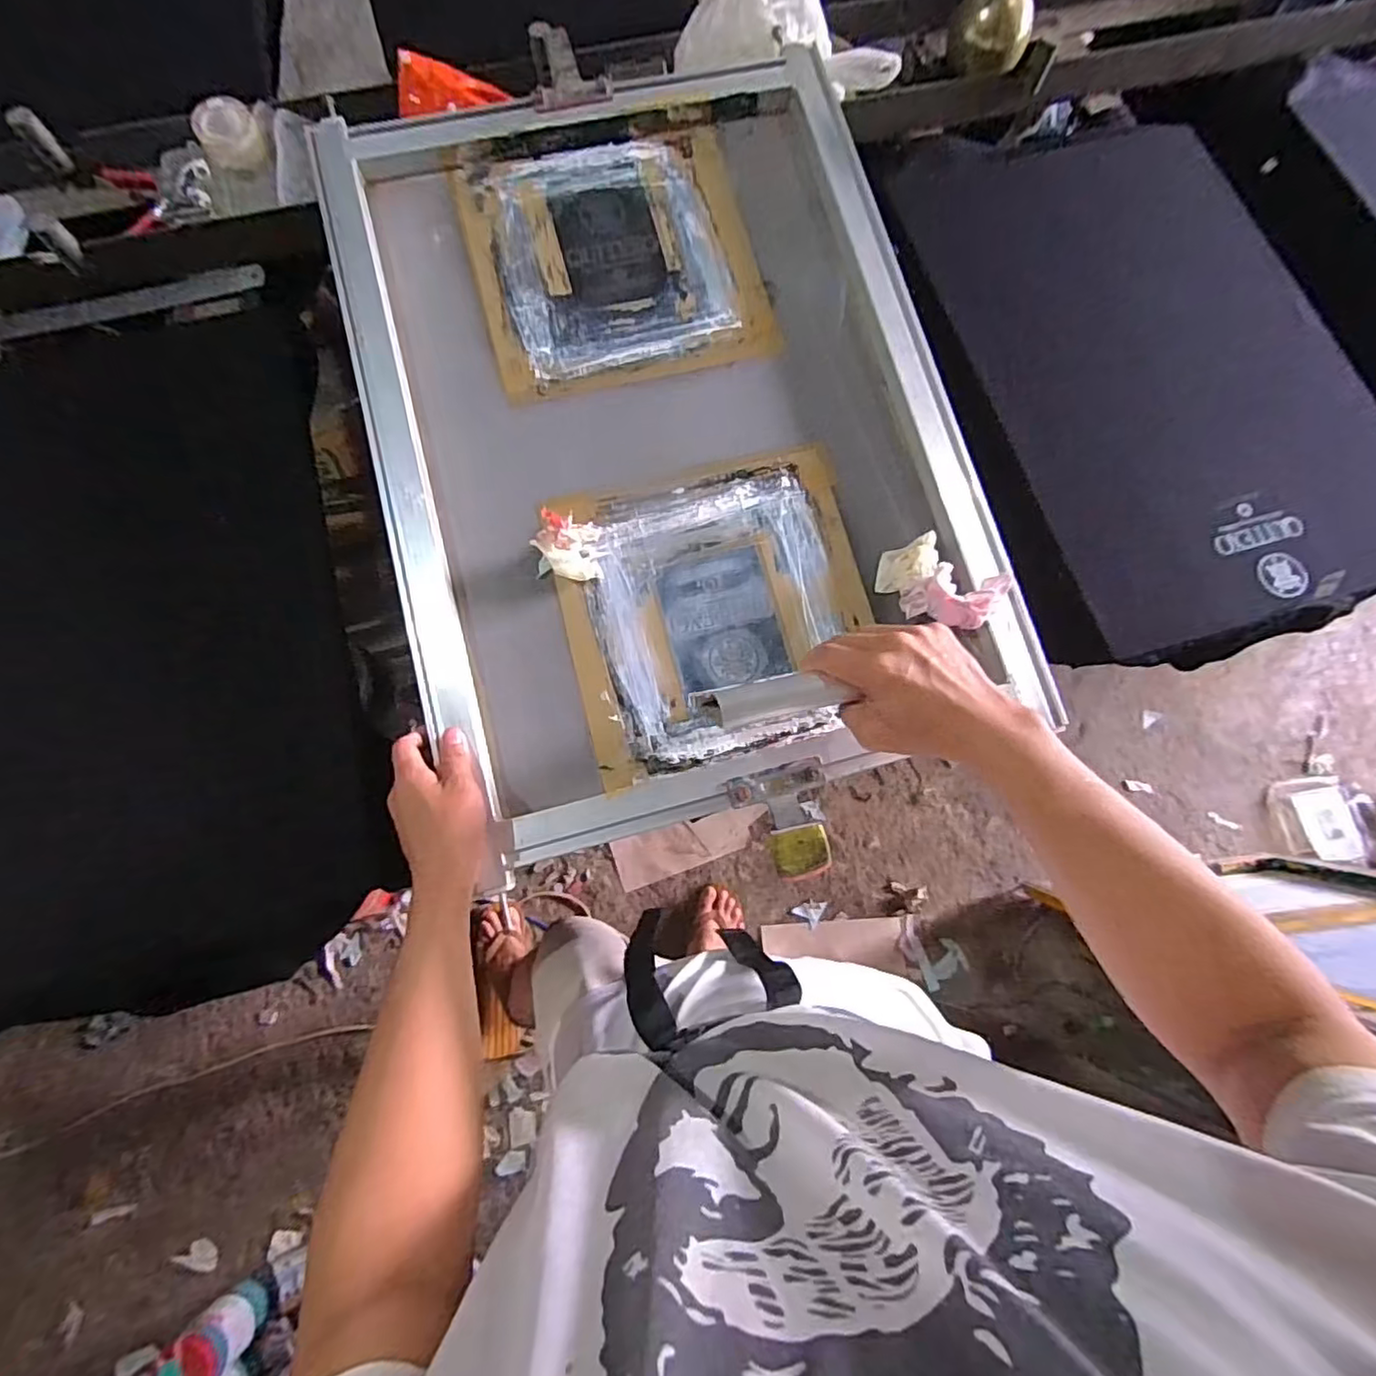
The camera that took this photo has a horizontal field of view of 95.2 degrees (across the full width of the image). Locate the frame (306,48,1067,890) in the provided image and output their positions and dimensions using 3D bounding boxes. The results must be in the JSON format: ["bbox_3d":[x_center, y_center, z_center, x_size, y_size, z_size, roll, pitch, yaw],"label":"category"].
[{"bbox_3d":[-0.025,-0.260,0.612,0.532,0.041,0.739,-16,80,-4],"label":"frame"}]

